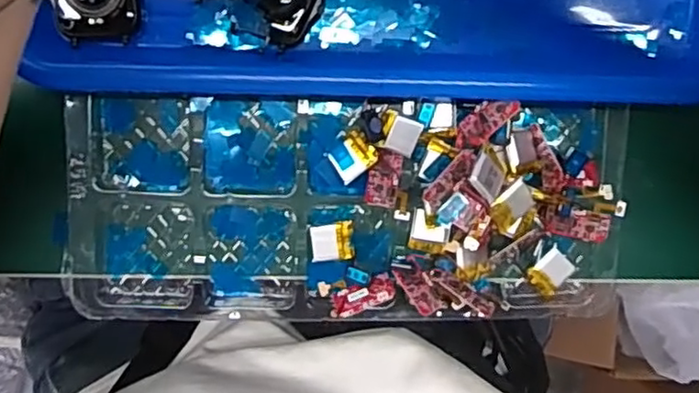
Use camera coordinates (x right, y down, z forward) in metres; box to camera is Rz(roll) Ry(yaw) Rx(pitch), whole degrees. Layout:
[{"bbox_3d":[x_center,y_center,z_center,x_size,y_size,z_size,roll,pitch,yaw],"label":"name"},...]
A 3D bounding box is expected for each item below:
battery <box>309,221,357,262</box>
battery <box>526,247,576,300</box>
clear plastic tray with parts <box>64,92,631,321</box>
[{"bbox_3d":[-0.008,0.022,0.320,0.021,0.004,0.019,-4,96,-4],"label":"battery"},{"bbox_3d":[0.102,0.039,0.329,0.018,0.004,0.021,38,92,-7],"label":"battery"},{"bbox_3d":[0.001,0.008,0.309,0.260,0.035,0.103,1,96,-4],"label":"clear plastic tray with parts"}]

